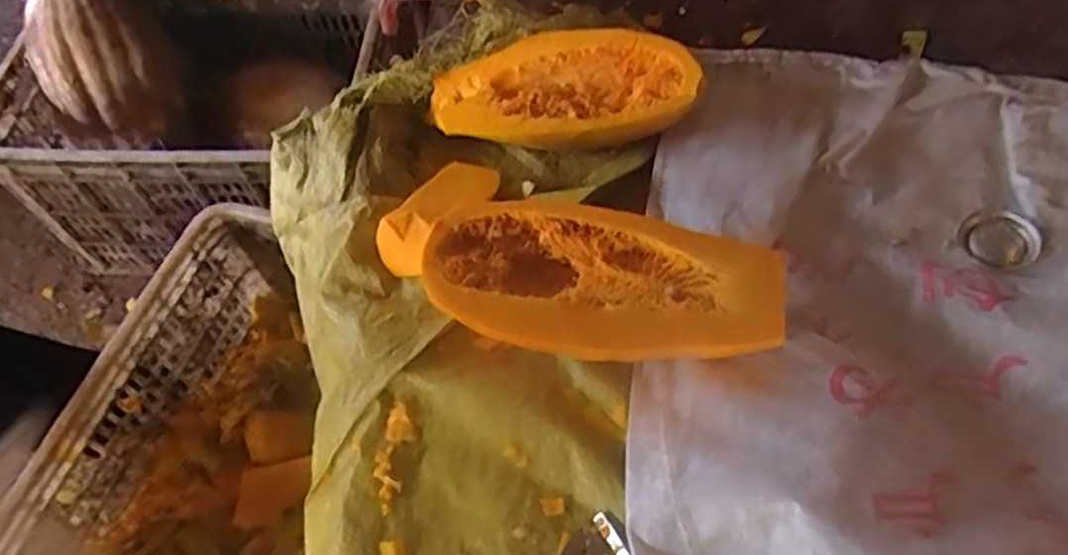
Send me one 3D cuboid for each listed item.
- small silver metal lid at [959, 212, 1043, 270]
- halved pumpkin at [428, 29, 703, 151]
[{"bbox_3d":[0.447,-0.035,0.712,0.064,0.007,0.065,-10,59,17],"label":"small silver metal lid"},{"bbox_3d":[0.023,-0.200,0.814,0.298,0.070,0.124,8,59,9],"label":"halved pumpkin"}]

